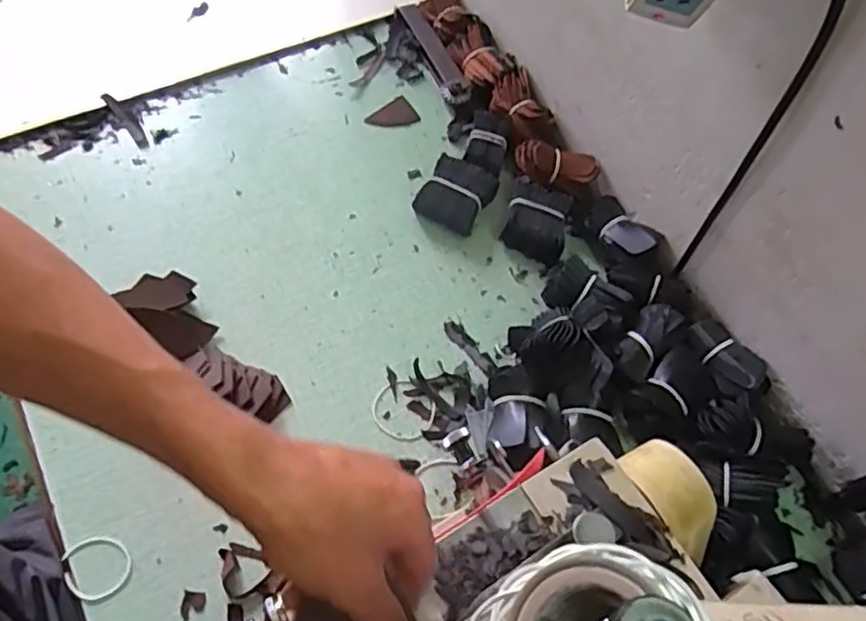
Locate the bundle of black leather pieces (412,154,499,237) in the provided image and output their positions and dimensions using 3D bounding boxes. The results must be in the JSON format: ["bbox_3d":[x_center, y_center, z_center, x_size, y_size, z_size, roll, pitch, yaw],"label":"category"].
[{"bbox_3d":[0.021,-0.111,0.645,0.061,0.029,0.069,28,65,11],"label":"bundle of black leather pieces"}]

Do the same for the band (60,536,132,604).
[{"bbox_3d":[-0.243,0.186,0.483,0.045,0.004,0.045,1,63,-3],"label":"band"}]

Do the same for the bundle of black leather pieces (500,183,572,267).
[{"bbox_3d":[0.098,-0.085,0.631,0.056,0.028,0.069,15,63,4],"label":"bundle of black leather pieces"}]

